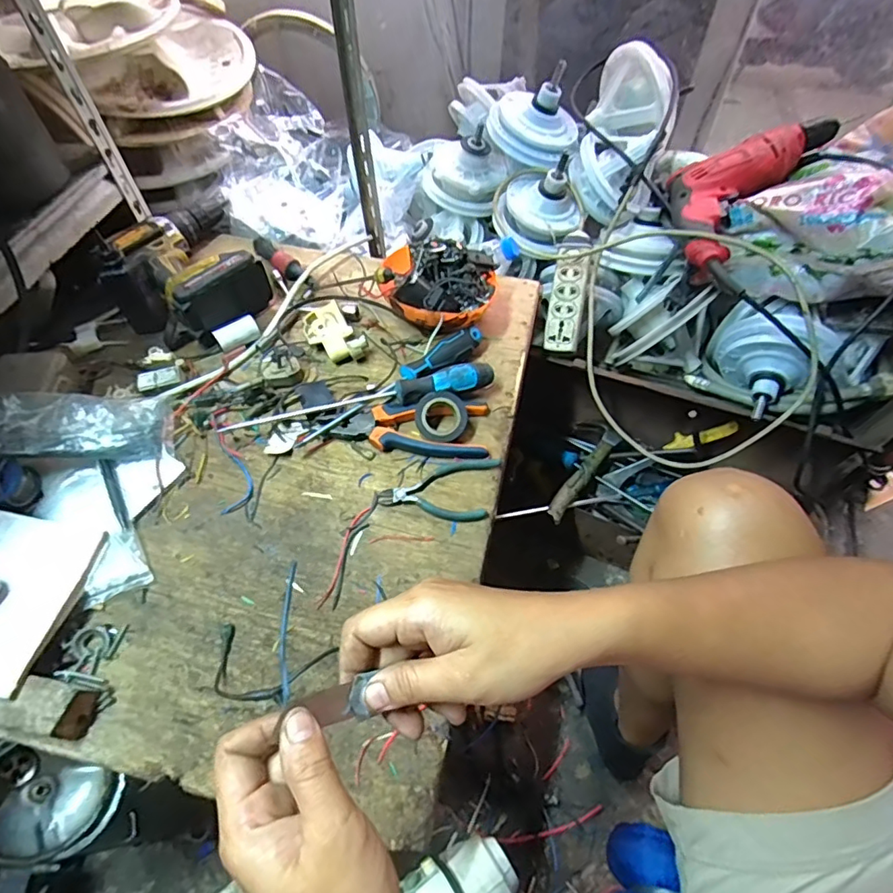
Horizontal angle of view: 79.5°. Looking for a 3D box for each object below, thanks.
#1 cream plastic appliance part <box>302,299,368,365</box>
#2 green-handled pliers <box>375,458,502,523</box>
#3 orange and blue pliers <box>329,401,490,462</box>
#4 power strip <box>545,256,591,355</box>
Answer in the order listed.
[{"bbox_3d":[-0.139,-0.137,0.663,0.053,0.034,0.088,-34,64,-20],"label":"cream plastic appliance part"},{"bbox_3d":[-0.006,0.048,0.565,0.128,0.013,0.067,-3,57,-2],"label":"green-handled pliers"},{"bbox_3d":[-0.037,-0.016,0.598,0.167,0.021,0.075,-4,57,-3],"label":"orange and blue pliers"},{"bbox_3d":[0.169,-0.198,0.748,0.051,0.023,0.136,11,83,6],"label":"power strip"}]

